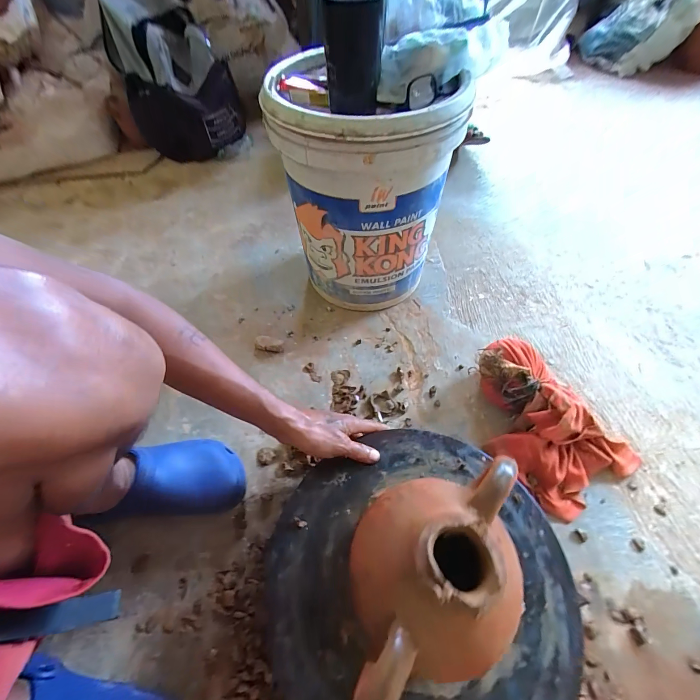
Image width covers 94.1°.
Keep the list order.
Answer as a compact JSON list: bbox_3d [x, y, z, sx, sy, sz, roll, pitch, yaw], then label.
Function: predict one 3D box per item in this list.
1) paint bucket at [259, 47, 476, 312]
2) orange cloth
[{"bbox_3d":[0.019,-0.276,0.616,0.269,0.366,0.263,-14,57,-7],"label":"paint bucket"},{"bbox_3d":[0.305,0.110,0.517,0.190,0.083,0.271,-34,62,-19],"label":"orange cloth"}]

